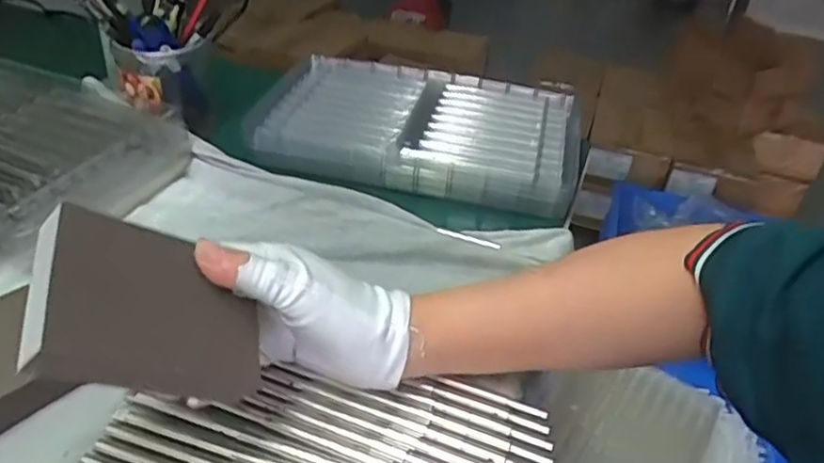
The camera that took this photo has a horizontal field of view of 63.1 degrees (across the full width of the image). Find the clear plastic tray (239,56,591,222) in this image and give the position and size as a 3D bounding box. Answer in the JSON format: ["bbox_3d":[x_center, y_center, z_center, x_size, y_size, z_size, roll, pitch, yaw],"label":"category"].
[{"bbox_3d":[0.007,-0.101,0.616,0.290,0.040,0.185,14,36,8],"label":"clear plastic tray"}]

